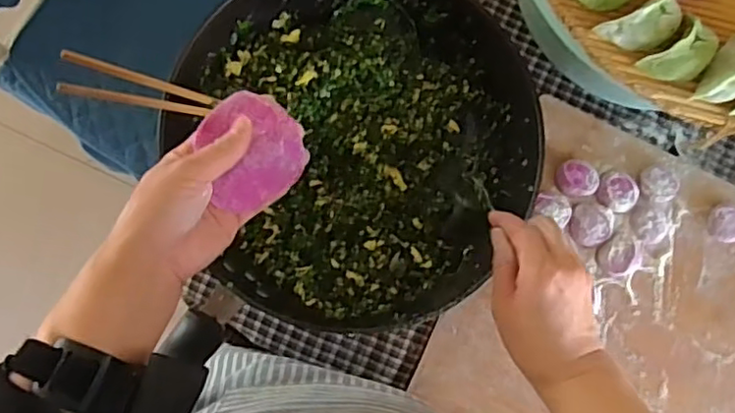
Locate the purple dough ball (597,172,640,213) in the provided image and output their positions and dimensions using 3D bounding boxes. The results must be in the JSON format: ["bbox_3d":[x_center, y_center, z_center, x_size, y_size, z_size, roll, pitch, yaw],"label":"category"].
[{"bbox_3d":[0.254,-0.014,0.627,0.039,0.016,0.039,1,82,-4],"label":"purple dough ball"}]

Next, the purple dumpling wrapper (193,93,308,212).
[{"bbox_3d":[-0.088,-0.042,0.463,0.075,0.035,0.074,1,82,-4],"label":"purple dumpling wrapper"}]

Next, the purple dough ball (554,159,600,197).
[{"bbox_3d":[0.212,-0.028,0.628,0.043,0.018,0.036,-6,83,-5],"label":"purple dough ball"}]

